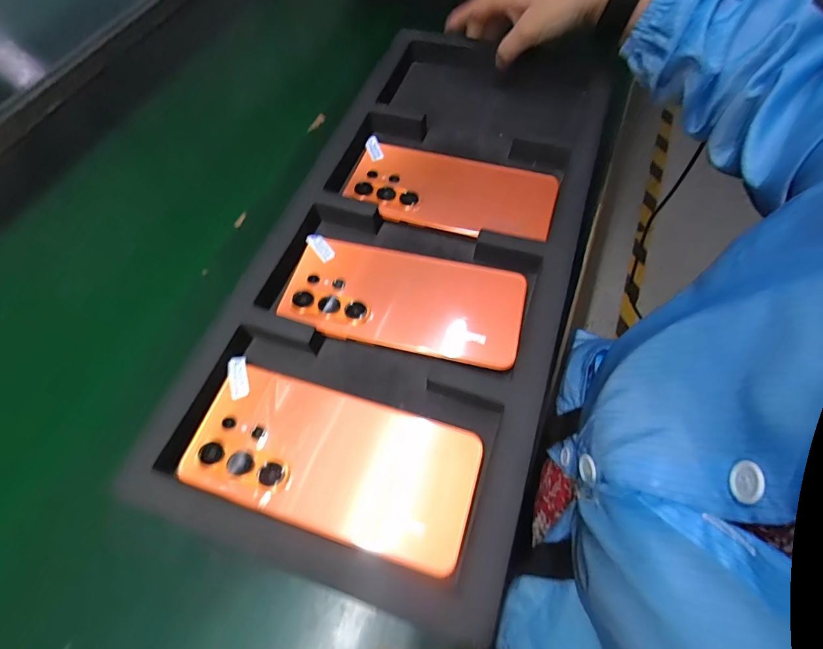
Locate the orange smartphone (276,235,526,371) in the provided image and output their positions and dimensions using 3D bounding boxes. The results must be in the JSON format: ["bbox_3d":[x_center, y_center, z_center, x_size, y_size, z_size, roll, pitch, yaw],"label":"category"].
[{"bbox_3d":[-0.006,-0.020,0.311,0.166,0.009,0.078,11,62,10],"label":"orange smartphone"}]

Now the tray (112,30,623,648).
[{"bbox_3d":[0.015,-0.070,0.338,0.219,0.033,0.477,15,63,12],"label":"tray"}]

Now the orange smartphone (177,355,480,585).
[{"bbox_3d":[-0.047,0.079,0.257,0.168,0.009,0.079,14,63,12],"label":"orange smartphone"}]

